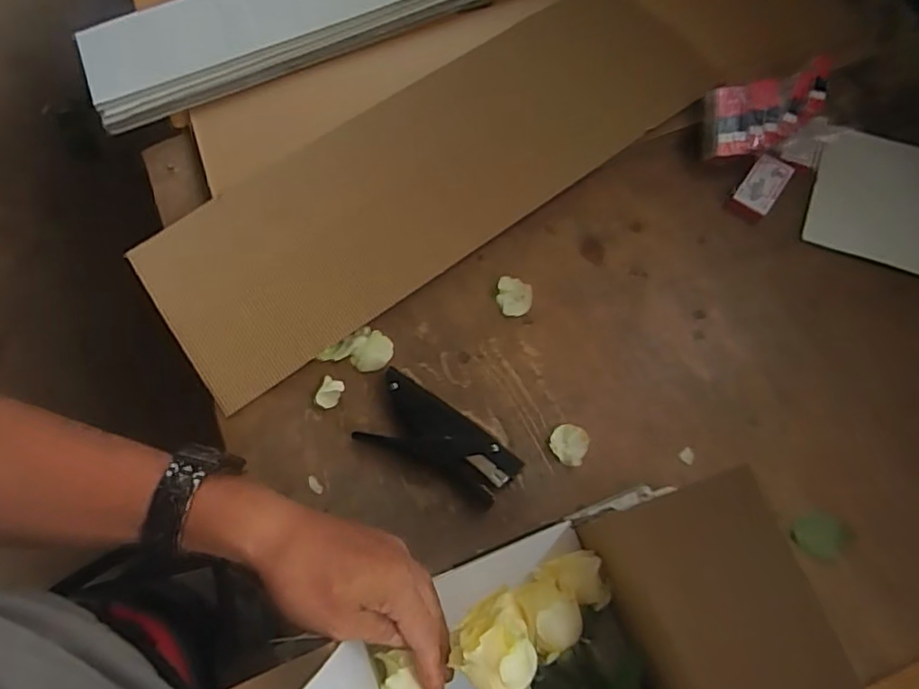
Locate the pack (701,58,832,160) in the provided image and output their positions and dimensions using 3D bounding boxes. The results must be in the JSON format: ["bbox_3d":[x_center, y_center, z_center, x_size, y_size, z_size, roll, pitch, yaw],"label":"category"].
[{"bbox_3d":[0.333,-0.250,0.622,0.150,0.043,0.079,-17,71,-4],"label":"pack"}]

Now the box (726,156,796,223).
[{"bbox_3d":[0.322,-0.166,0.621,0.042,0.021,0.070,34,75,12],"label":"box"}]

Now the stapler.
[{"bbox_3d":[-0.017,0.089,0.539,0.146,0.024,0.069,27,74,11],"label":"stapler"}]

